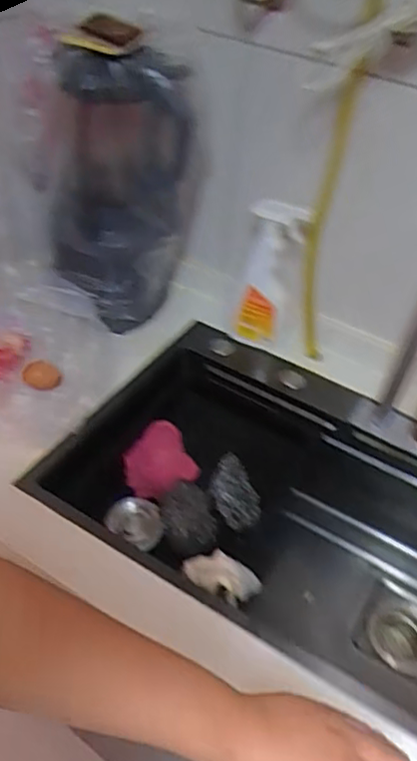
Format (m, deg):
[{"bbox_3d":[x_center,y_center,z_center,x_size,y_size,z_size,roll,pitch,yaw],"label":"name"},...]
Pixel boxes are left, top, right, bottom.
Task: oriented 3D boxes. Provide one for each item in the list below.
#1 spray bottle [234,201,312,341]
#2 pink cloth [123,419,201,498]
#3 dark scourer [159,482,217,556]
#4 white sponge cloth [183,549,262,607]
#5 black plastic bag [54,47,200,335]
[{"bbox_3d":[0.097,-0.167,0.981,0.094,0.260,0.061,15,43,9],"label":"spray bottle"},{"bbox_3d":[-0.080,0.125,0.948,0.109,0.023,0.106,-25,74,-25],"label":"pink cloth"},{"bbox_3d":[-0.031,0.201,0.888,0.081,0.033,0.109,-17,47,-24],"label":"dark scourer"},{"bbox_3d":[0.017,0.251,0.779,0.092,0.033,0.056,24,45,18],"label":"white sponge cloth"},{"bbox_3d":[-0.131,-0.269,0.901,0.214,0.391,0.148,1,42,-6],"label":"black plastic bag"}]

